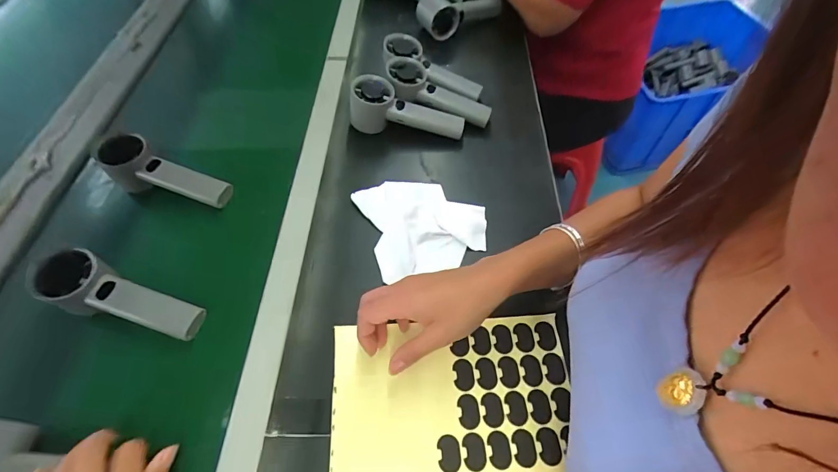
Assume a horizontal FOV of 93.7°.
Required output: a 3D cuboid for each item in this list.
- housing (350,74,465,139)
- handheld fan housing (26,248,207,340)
[{"bbox_3d":[-0.016,-0.168,0.539,0.155,0.056,0.047,9,57,-14],"label":"housing"},{"bbox_3d":[-0.293,0.064,0.394,0.154,0.044,0.050,22,59,-6],"label":"handheld fan housing"}]

